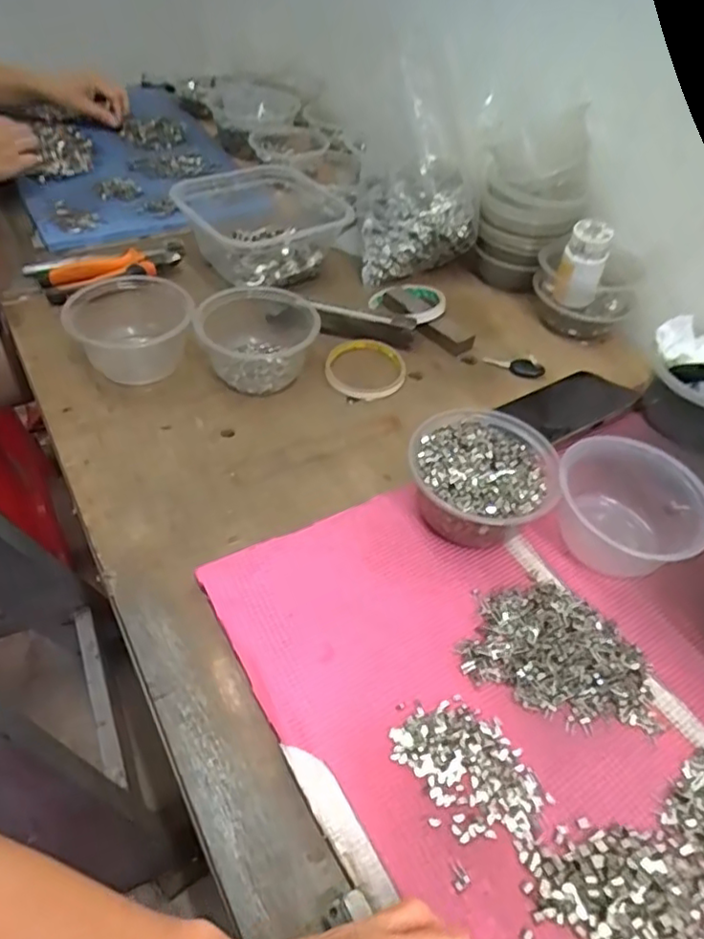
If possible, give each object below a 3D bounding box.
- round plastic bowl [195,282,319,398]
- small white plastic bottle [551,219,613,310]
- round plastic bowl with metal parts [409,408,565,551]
[{"bbox_3d":[-0.092,-0.137,0.622,0.111,0.061,0.113,2,47,-2],"label":"round plastic bowl"},{"bbox_3d":[0.245,-0.216,0.662,0.043,0.085,0.033,19,48,11],"label":"small white plastic bottle"},{"bbox_3d":[0.102,0.011,0.500,0.108,0.066,0.115,2,47,-2],"label":"round plastic bowl with metal parts"}]

